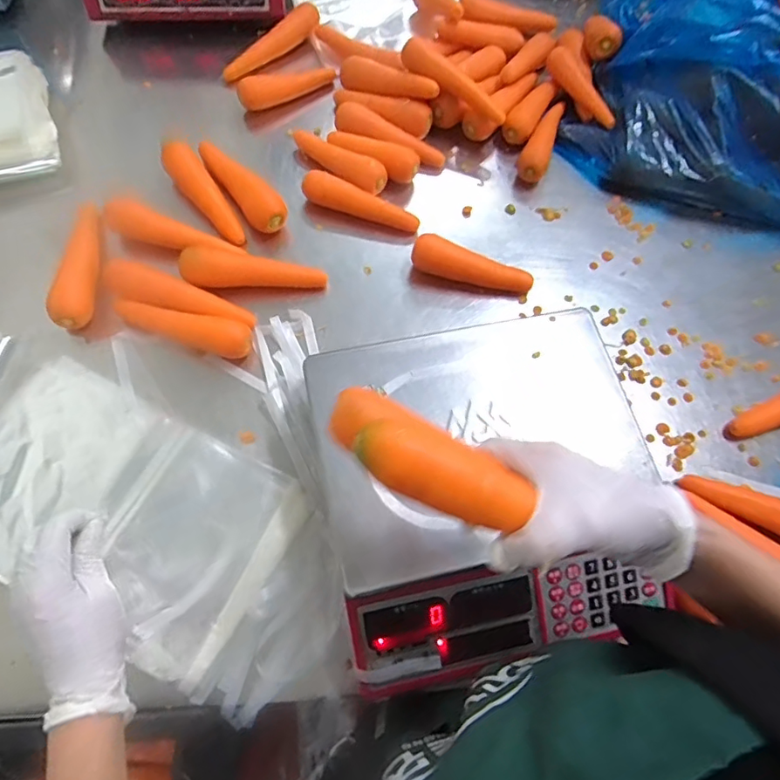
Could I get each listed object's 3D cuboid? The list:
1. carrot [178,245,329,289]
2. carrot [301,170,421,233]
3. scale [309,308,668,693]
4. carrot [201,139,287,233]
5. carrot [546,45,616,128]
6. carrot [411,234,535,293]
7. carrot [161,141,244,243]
[{"bbox_3d":[-0.165,-0.142,0.645,0.169,0.036,0.050,2,65,-2],"label":"carrot"},{"bbox_3d":[-0.038,-0.240,0.687,0.154,0.038,0.031,19,66,6],"label":"carrot"},{"bbox_3d":[0.090,0.090,0.513,0.303,0.109,0.305,-11,68,-8],"label":"scale"},{"bbox_3d":[-0.195,-0.268,0.692,0.050,0.041,0.177,-32,71,-16],"label":"carrot"},{"bbox_3d":[0.275,-0.440,0.768,0.027,0.027,0.165,-17,69,-10],"label":"carrot"},{"bbox_3d":[0.101,-0.147,0.655,0.151,0.044,0.043,20,66,6],"label":"carrot"},{"bbox_3d":[-0.235,-0.253,0.677,0.042,0.035,0.163,-37,72,-18],"label":"carrot"}]

